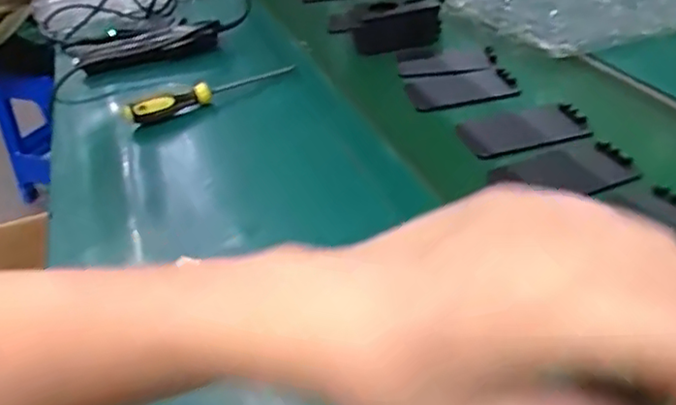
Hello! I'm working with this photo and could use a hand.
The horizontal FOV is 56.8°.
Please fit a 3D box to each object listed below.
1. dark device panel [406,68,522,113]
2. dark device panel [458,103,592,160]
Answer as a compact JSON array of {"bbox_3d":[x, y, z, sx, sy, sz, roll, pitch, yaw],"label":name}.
[{"bbox_3d":[0.152,-0.136,0.760,0.128,0.011,0.072,-8,36,-1],"label":"dark device panel"},{"bbox_3d":[0.198,-0.077,0.668,0.123,0.007,0.075,-9,38,7],"label":"dark device panel"}]

